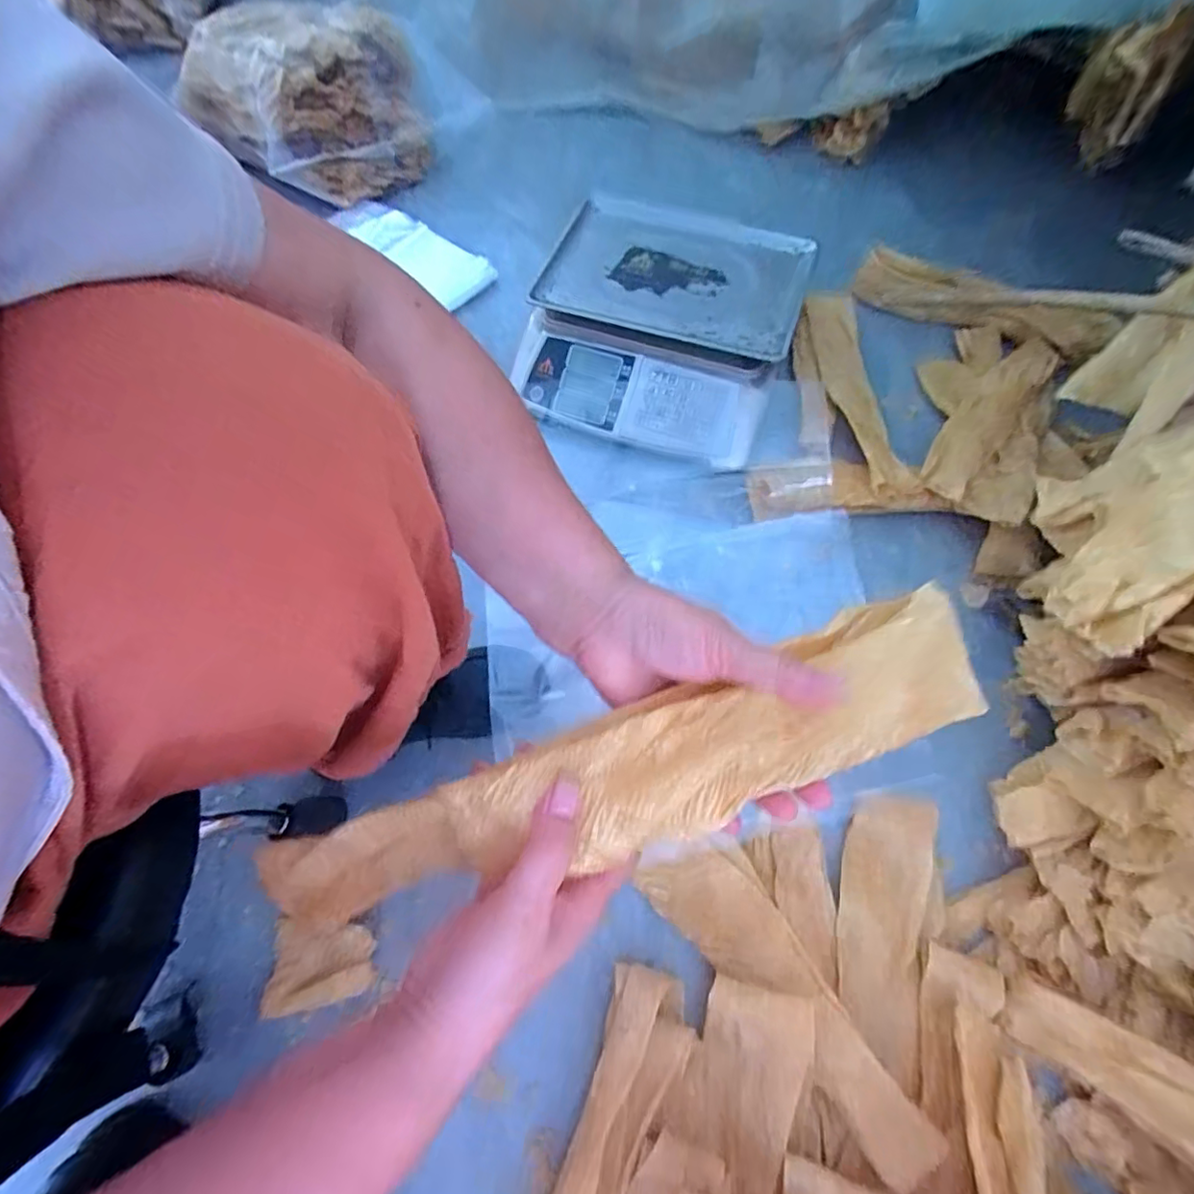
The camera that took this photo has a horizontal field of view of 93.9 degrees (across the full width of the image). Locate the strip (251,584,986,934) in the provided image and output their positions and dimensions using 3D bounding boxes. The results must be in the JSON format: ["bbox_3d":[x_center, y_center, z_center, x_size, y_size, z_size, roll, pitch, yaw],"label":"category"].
[{"bbox_3d":[0.007,0.092,0.278,0.372,0.045,0.066,-19,66,3],"label":"strip"}]

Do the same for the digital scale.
[{"bbox_3d":[0.082,-0.371,0.766,0.346,0.101,0.349,18,67,9],"label":"digital scale"}]

